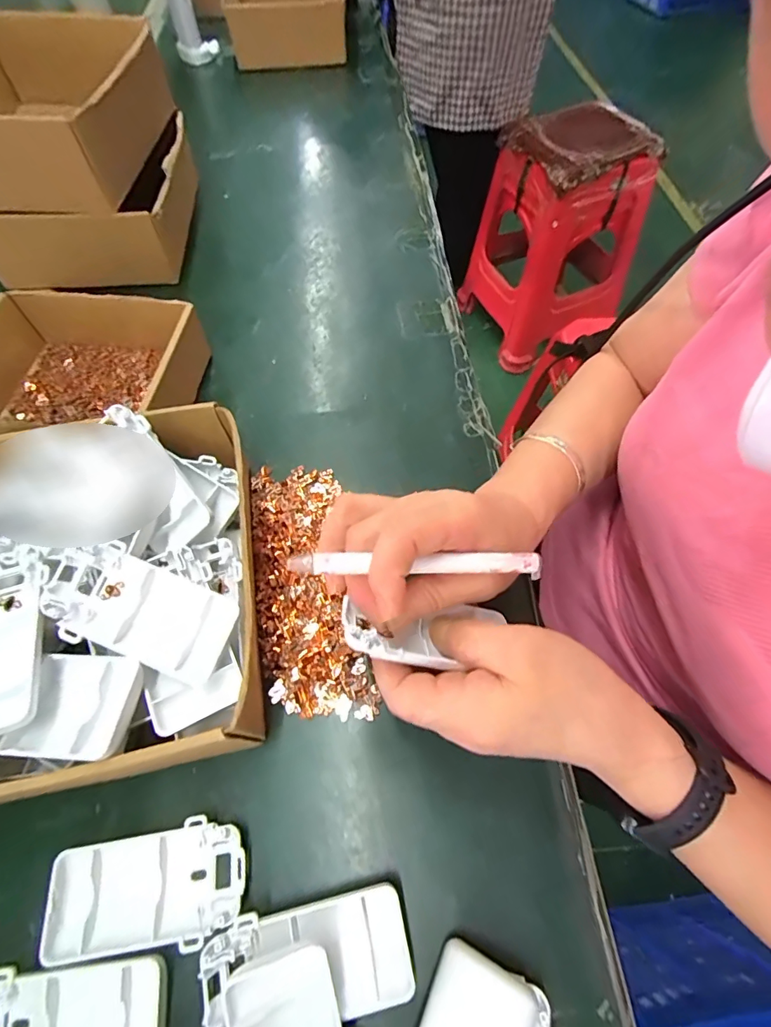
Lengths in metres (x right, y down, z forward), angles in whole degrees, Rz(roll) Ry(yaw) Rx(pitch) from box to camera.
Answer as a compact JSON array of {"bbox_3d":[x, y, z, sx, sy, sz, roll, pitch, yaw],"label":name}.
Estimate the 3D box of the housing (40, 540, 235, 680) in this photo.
[{"bbox_3d":[-0.125,0.049,0.232,0.094,0.015,0.047,22,83,7],"label":"housing"}]

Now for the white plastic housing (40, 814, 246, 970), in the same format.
[{"bbox_3d":[-0.120,0.188,0.228,0.094,0.010,0.048,-6,61,-4],"label":"white plastic housing"}]

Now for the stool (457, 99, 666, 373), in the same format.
[{"bbox_3d":[0.448,-0.766,1.280,0.309,0.517,0.375,-21,64,-10],"label":"stool"}]

